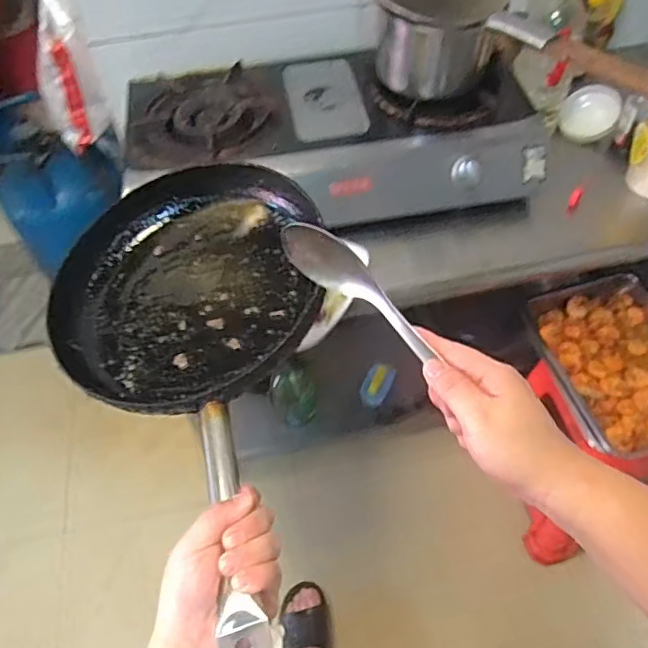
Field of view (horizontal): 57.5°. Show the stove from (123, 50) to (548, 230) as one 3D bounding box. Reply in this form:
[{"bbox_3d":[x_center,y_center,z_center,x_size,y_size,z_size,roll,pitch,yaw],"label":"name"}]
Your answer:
[{"bbox_3d":[0.008,-0.351,1.072,0.719,0.137,0.325,-4,54,0],"label":"stove"}]

